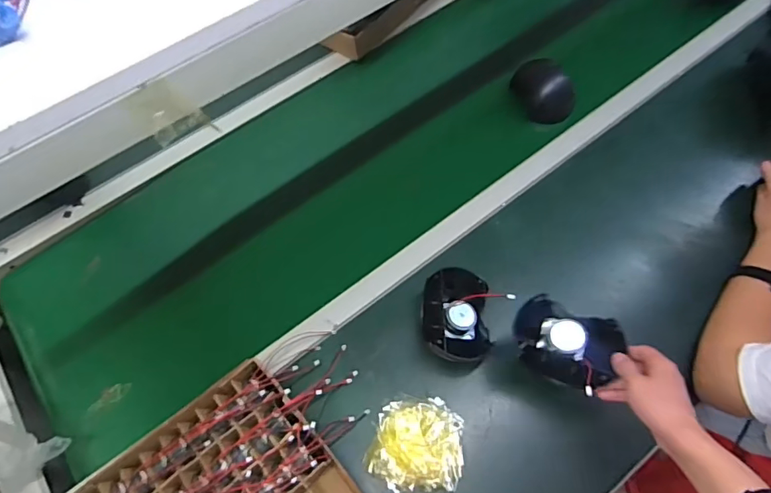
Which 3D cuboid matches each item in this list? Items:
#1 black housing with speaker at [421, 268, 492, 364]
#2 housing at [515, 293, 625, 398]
[{"bbox_3d":[0.099,0.104,0.709,0.094,0.067,0.127,-1,62,3],"label":"black housing with speaker"},{"bbox_3d":[0.221,0.119,0.617,0.121,0.053,0.098,20,65,13],"label":"housing"}]

